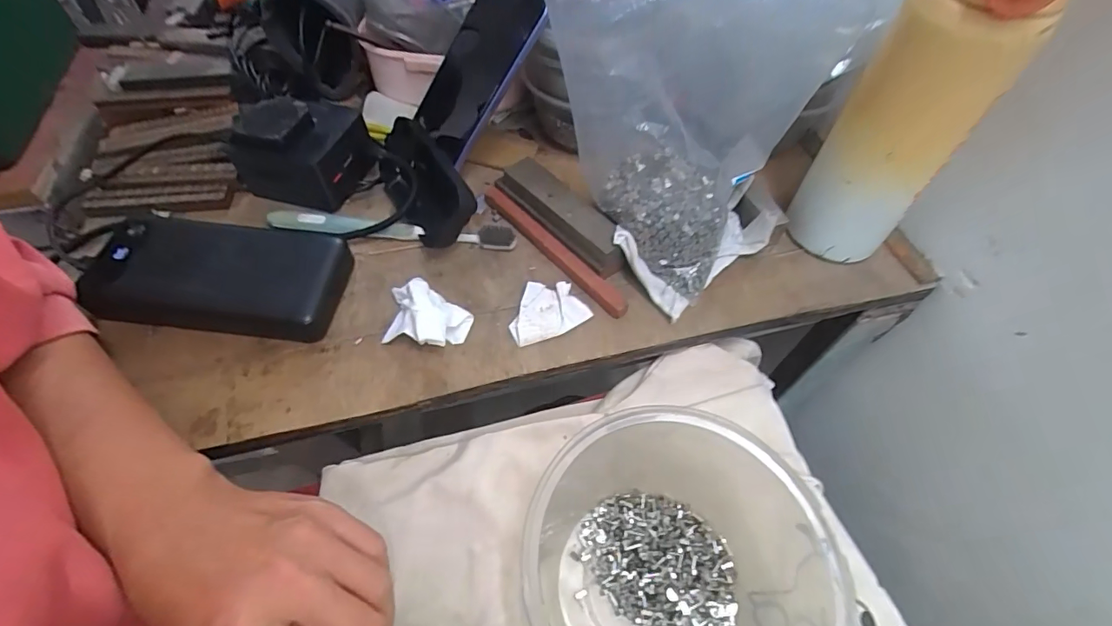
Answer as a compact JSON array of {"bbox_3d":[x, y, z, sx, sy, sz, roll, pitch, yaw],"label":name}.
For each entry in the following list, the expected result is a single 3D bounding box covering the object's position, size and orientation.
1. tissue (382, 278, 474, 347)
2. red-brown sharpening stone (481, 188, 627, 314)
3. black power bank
[{"bbox_3d":[-0.088,0.001,0.320,0.058,0.029,0.041,20,57,11],"label":"tissue"},{"bbox_3d":[-0.005,-0.050,0.364,0.016,0.014,0.150,-36,65,-24],"label":"red-brown sharpening stone"},{"bbox_3d":[-0.222,-0.026,0.332,0.150,0.027,0.076,5,56,1],"label":"black power bank"}]

